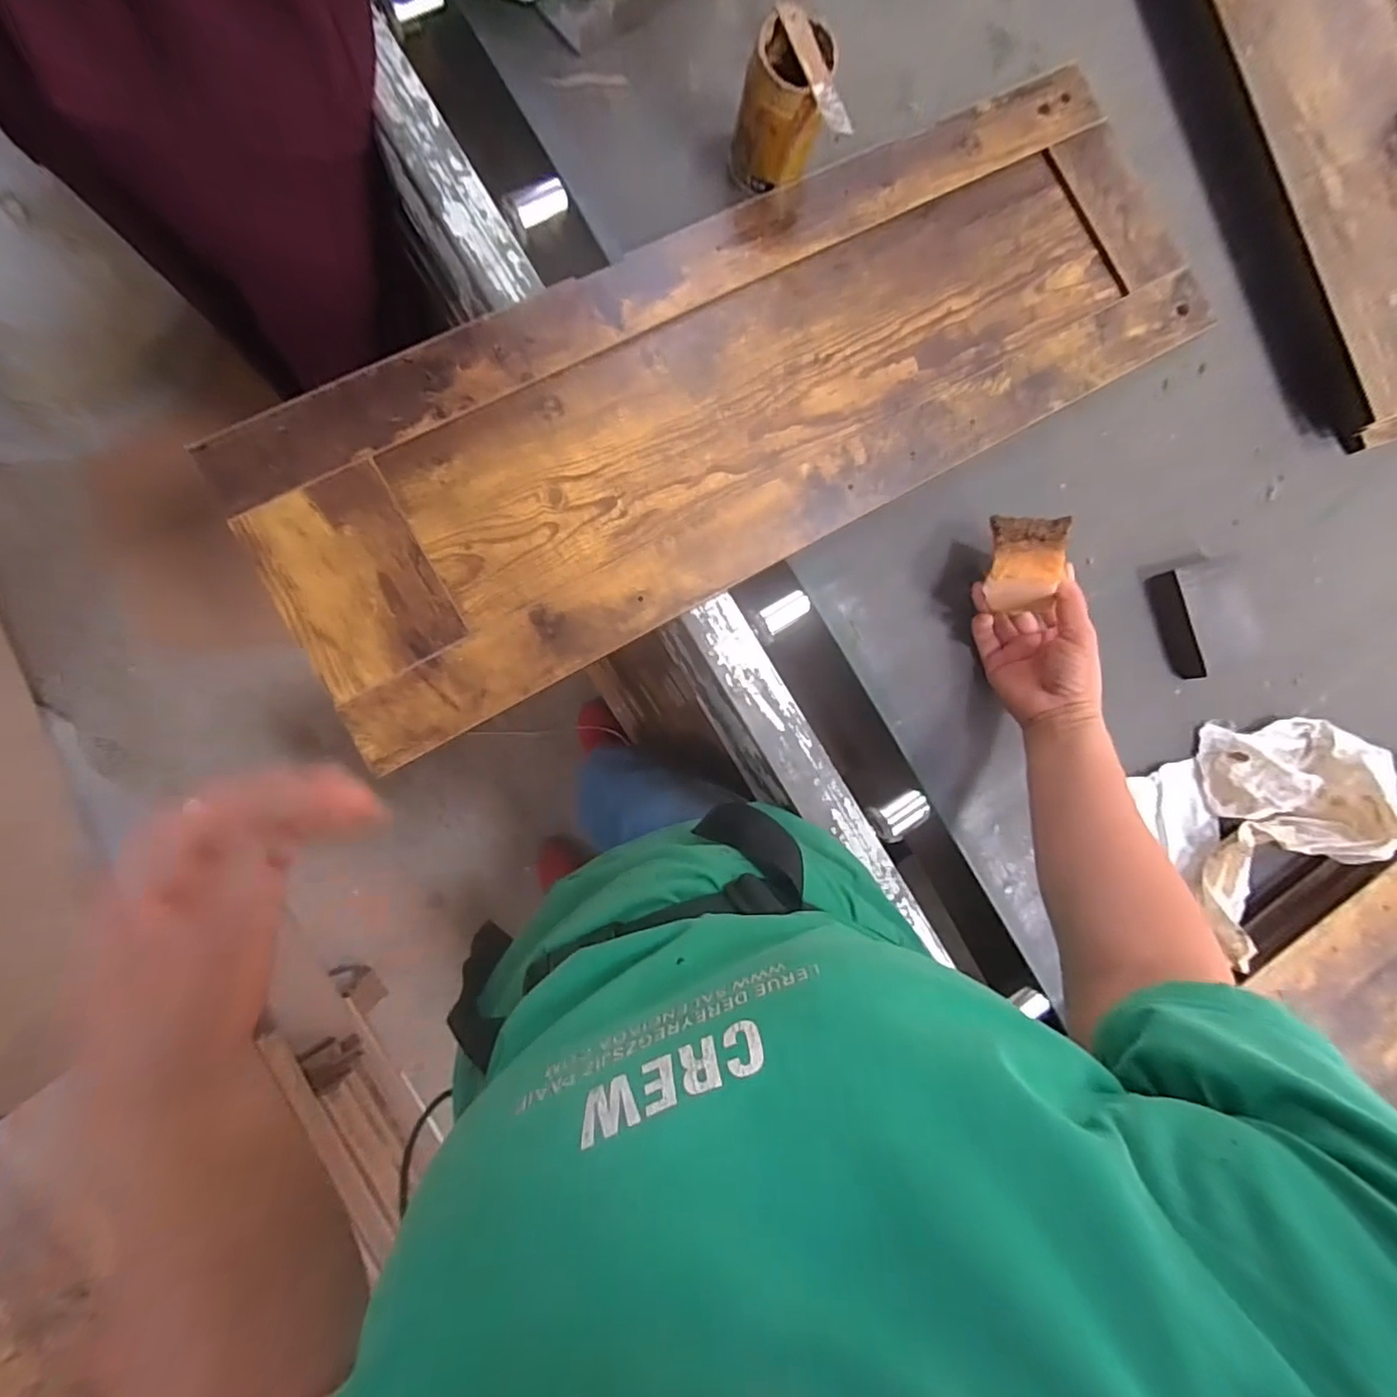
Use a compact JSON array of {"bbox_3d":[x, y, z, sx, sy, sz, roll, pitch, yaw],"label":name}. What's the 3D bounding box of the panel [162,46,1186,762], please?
[{"bbox_3d":[0.043,-0.267,0.503,0.805,0.016,0.287,-30,92,-9],"label":"panel"}]

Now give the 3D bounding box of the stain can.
[{"bbox_3d":[0.065,-0.464,0.480,0.060,0.089,0.056,0,87,-8],"label":"stain can"}]

